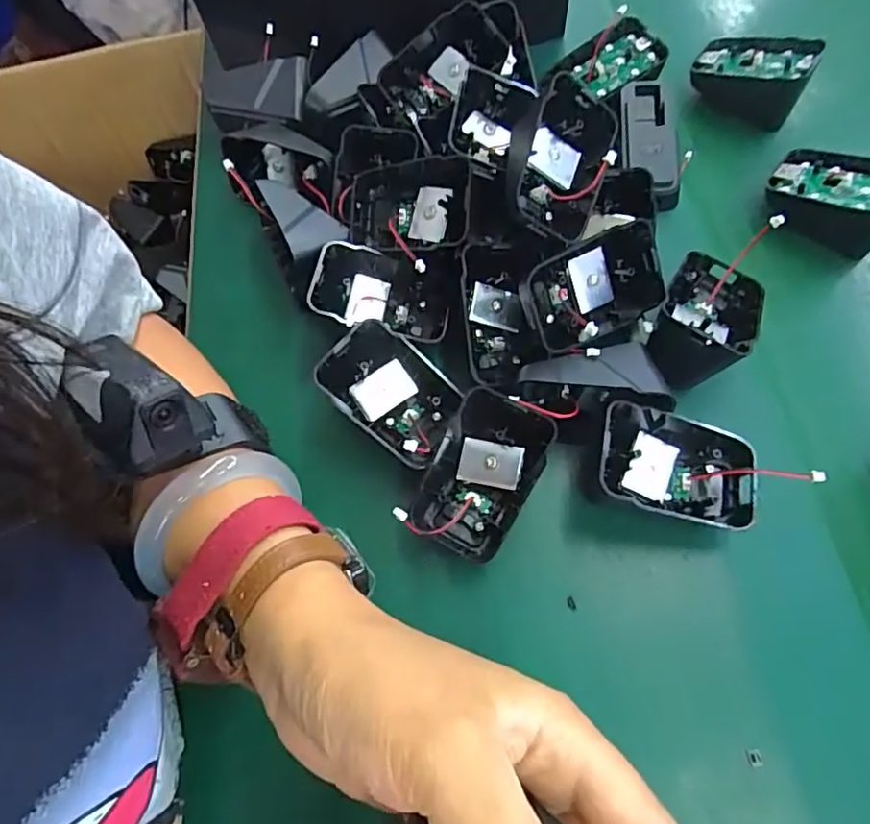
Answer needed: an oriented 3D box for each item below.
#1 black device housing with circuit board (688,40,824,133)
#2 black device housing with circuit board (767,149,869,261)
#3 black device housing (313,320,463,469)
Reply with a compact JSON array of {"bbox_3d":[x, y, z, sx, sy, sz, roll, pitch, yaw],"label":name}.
[{"bbox_3d":[0.200,-0.215,0.372,0.065,0.034,0.041,33,70,15],"label":"black device housing with circuit board"},{"bbox_3d":[0.221,-0.121,0.327,0.064,0.037,0.045,28,69,13],"label":"black device housing with circuit board"},{"bbox_3d":[-0.020,-0.008,0.282,0.070,0.014,0.043,42,93,-10],"label":"black device housing"}]

